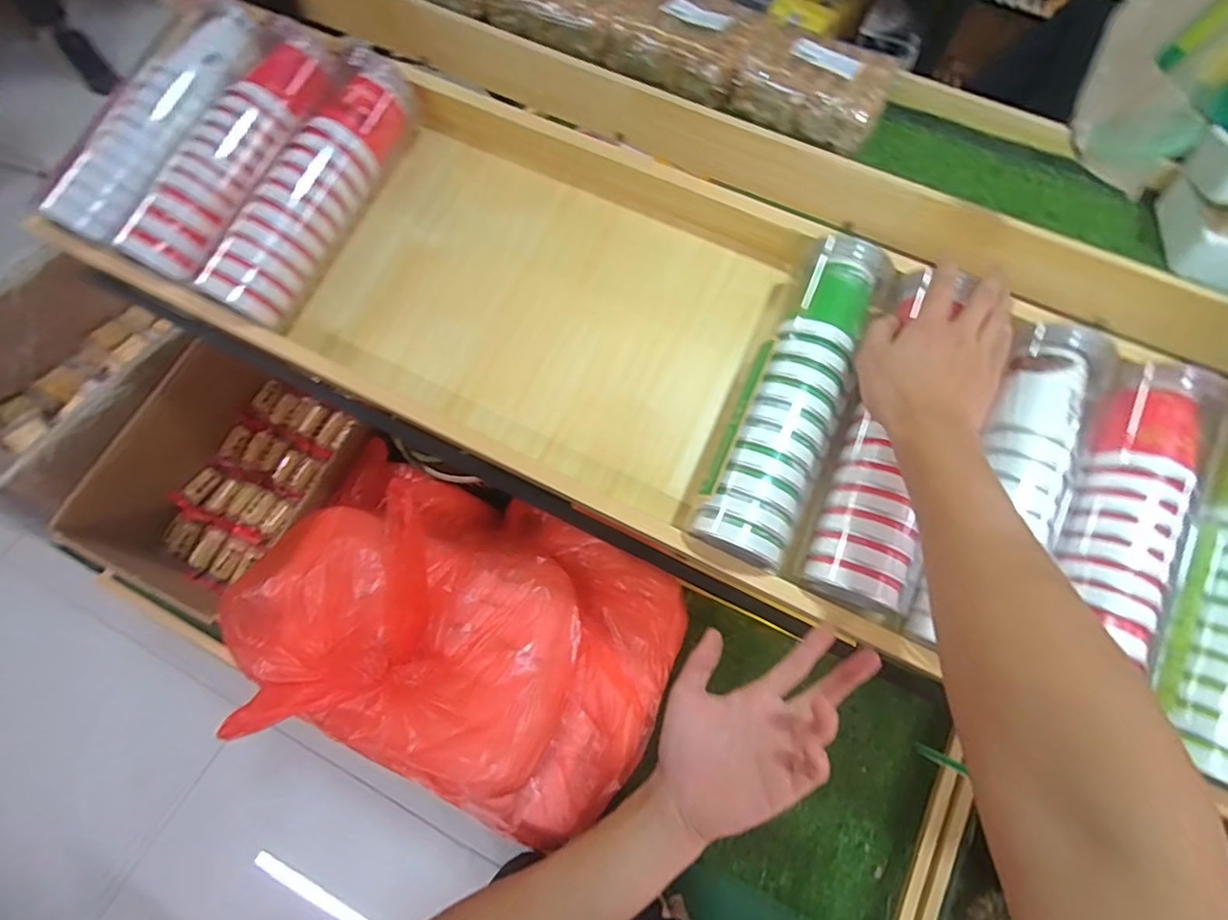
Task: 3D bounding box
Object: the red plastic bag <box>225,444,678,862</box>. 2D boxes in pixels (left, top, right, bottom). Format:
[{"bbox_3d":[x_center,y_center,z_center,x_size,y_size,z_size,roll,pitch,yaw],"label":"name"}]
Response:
[{"bbox_3d":[-0.182,0.203,0.710,0.477,0.214,0.351,18,65,5],"label":"red plastic bag"}]

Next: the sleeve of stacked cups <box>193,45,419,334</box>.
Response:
[{"bbox_3d":[-0.299,-0.267,0.589,0.074,0.070,0.290,27,82,9],"label":"sleeve of stacked cups"}]

